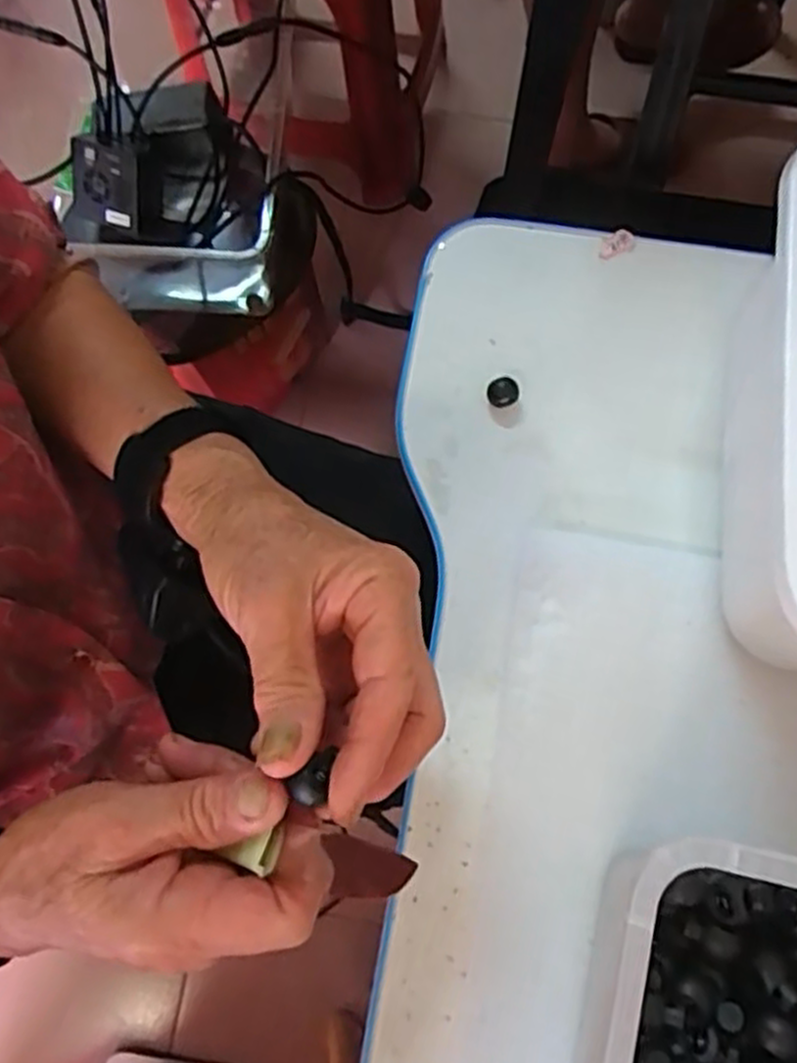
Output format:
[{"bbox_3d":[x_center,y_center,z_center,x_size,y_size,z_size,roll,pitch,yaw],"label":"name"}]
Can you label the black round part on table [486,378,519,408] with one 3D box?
[{"bbox_3d":[0.058,-0.078,0.427,0.017,0.013,0.015,12,78,4],"label":"black round part on table"}]

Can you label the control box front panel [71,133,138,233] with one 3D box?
[{"bbox_3d":[-0.291,-0.348,0.759,0.065,0.079,0.027,11,34,-6],"label":"control box front panel"}]

